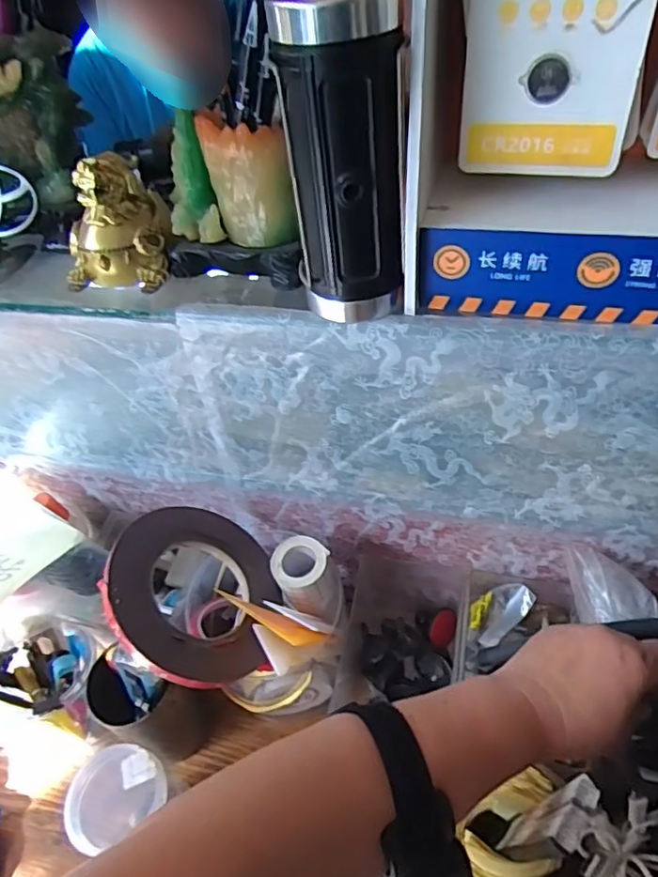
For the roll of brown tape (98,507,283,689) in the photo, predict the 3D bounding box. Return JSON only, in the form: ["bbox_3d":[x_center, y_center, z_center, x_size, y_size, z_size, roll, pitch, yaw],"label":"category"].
[{"bbox_3d":[-0.098,0.109,0.434,0.134,0.022,0.140,35,36,-12],"label":"roll of brown tape"}]

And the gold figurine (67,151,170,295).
[{"bbox_3d":[-0.147,-0.143,0.390,0.078,0.073,0.062,-18,47,-10],"label":"gold figurine"}]

